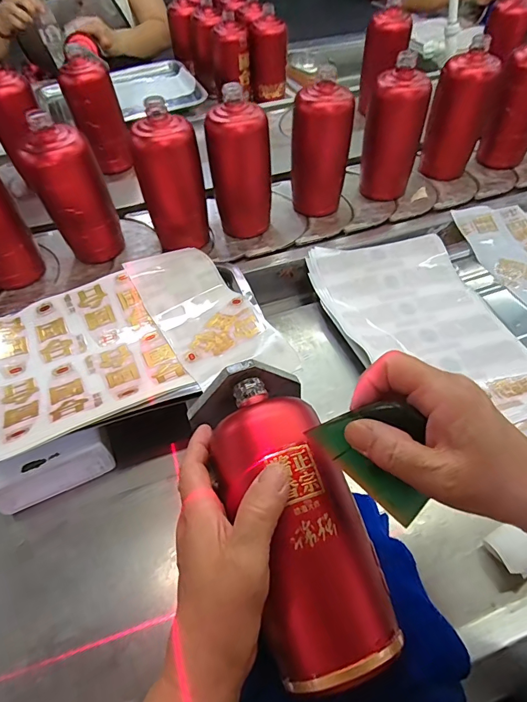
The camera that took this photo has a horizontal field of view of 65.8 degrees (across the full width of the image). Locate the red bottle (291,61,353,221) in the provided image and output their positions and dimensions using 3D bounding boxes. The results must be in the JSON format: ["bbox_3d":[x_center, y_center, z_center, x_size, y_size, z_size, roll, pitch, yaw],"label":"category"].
[{"bbox_3d":[0.081,-0.289,0.592,0.061,0.164,0.064,-36,58,-23],"label":"red bottle"}]

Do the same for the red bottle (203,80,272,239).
[{"bbox_3d":[-0.033,-0.250,0.560,0.068,0.171,0.066,-38,59,-24],"label":"red bottle"}]

